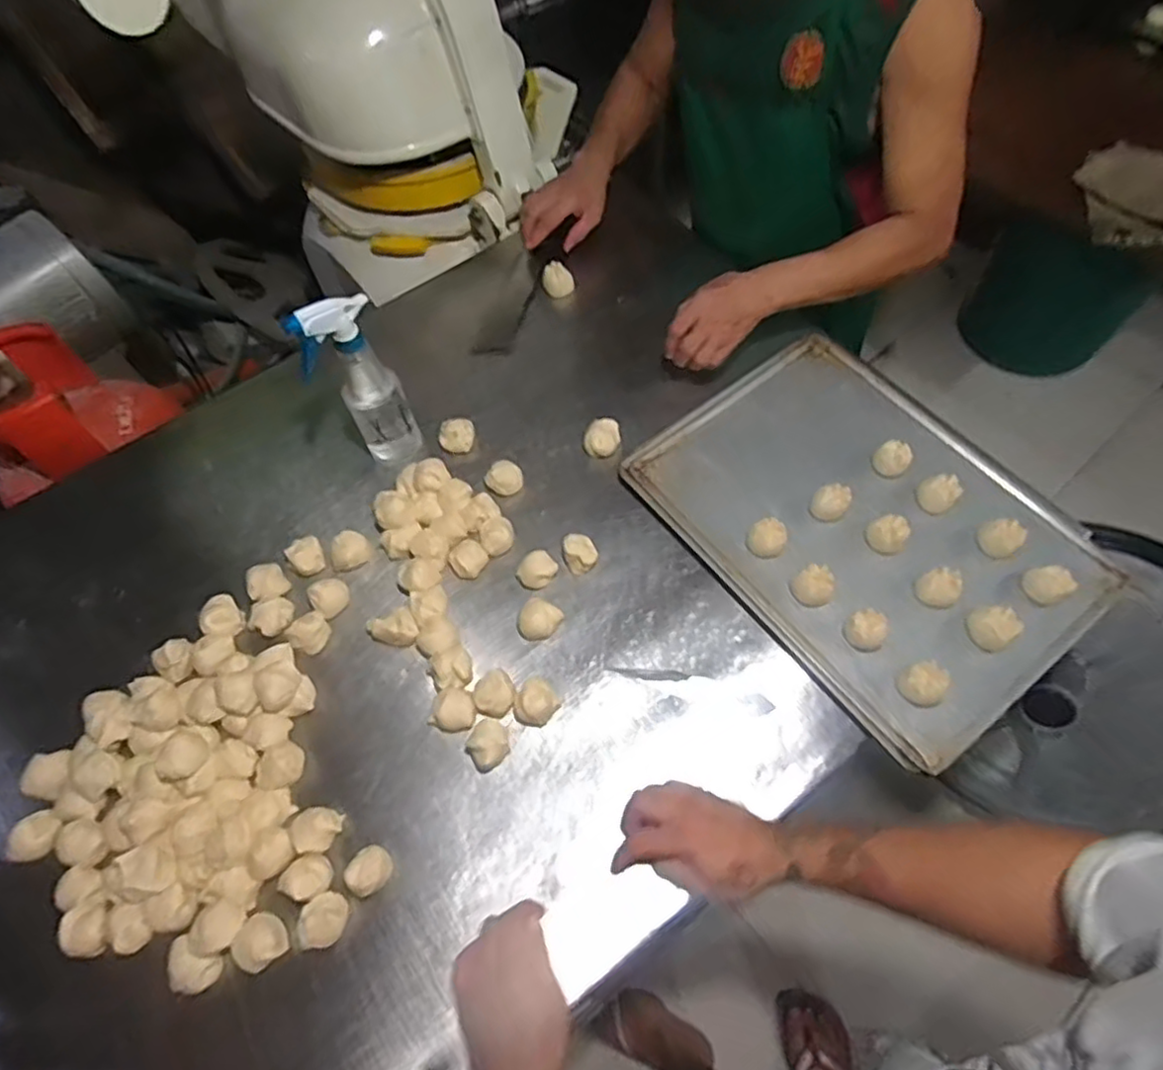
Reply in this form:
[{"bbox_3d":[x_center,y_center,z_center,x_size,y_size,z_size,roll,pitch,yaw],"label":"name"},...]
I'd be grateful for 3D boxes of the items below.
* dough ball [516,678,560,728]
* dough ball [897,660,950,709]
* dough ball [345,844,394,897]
[{"bbox_3d":[-0.047,0.176,0.701,0.040,0.032,0.047,37,69,19],"label":"dough ball"},{"bbox_3d":[0.341,0.148,0.665,0.040,0.023,0.040,-22,64,-9],"label":"dough ball"},{"bbox_3d":[-0.200,0.317,0.632,0.035,0.036,0.040,32,68,17],"label":"dough ball"}]

